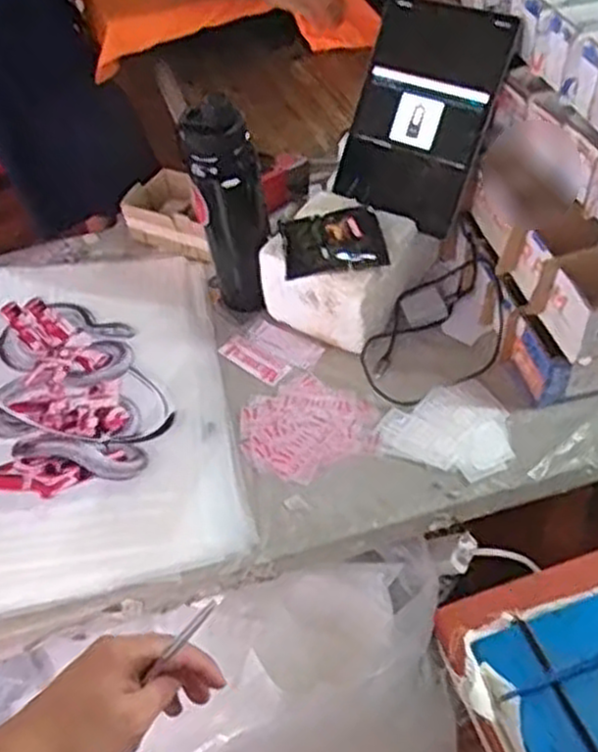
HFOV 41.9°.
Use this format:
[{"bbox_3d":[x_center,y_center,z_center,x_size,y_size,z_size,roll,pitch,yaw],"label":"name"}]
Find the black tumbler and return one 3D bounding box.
[{"bbox_3d":[-0.080,-0.197,0.911,0.075,0.254,0.074,-3,48,3],"label":"black tumbler"}]

